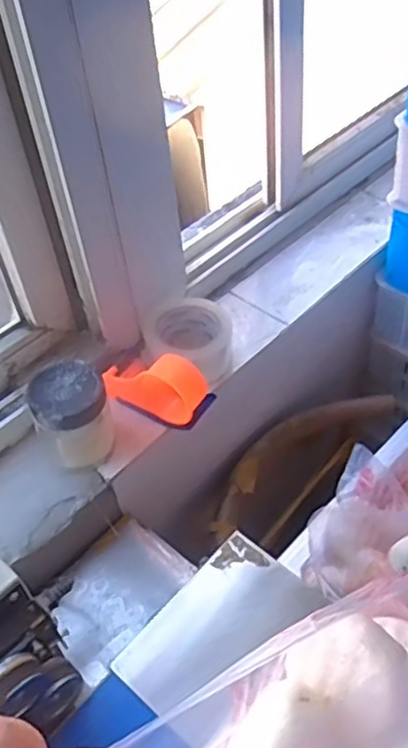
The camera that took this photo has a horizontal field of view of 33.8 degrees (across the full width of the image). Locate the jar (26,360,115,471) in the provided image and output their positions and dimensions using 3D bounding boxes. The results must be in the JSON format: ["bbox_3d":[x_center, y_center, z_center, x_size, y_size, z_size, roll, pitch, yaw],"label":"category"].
[{"bbox_3d":[-0.145,0.052,0.757,0.081,0.107,0.078,-3,47,3],"label":"jar"}]

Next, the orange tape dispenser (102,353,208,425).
[{"bbox_3d":[-0.056,0.007,0.801,0.129,0.081,0.068,18,52,21],"label":"orange tape dispenser"}]

